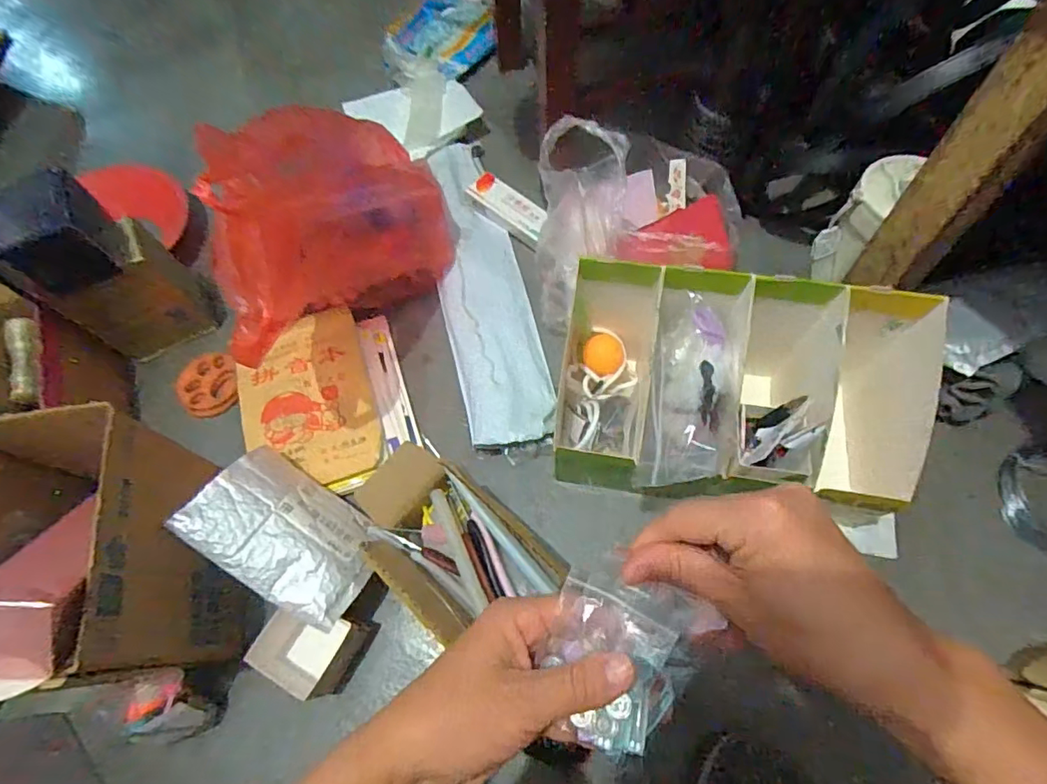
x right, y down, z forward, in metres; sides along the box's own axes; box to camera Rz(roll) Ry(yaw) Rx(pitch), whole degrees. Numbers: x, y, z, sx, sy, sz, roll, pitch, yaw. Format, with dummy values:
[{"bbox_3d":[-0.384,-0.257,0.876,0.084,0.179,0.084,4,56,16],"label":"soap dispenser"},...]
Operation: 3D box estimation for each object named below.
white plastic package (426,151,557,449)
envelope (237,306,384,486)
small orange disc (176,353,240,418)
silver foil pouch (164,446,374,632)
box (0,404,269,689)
[{"bbox_3d":[-0.048,-0.126,0.607,0.097,0.019,0.399,-12,66,-4],"label":"white plastic package"},{"bbox_3d":[-0.220,0.007,0.546,0.128,0.014,0.190,-19,67,-7],"label":"envelope"},{"bbox_3d":[-0.341,-0.008,0.579,0.060,0.018,0.073,-18,80,-44],"label":"small orange disc"},{"bbox_3d":[-0.189,0.114,0.442,0.143,0.020,0.103,39,40,-7],"label":"silver foil pouch"},{"bbox_3d":[-0.311,0.123,0.403,0.130,0.183,0.162,-6,66,-1],"label":"box"}]

